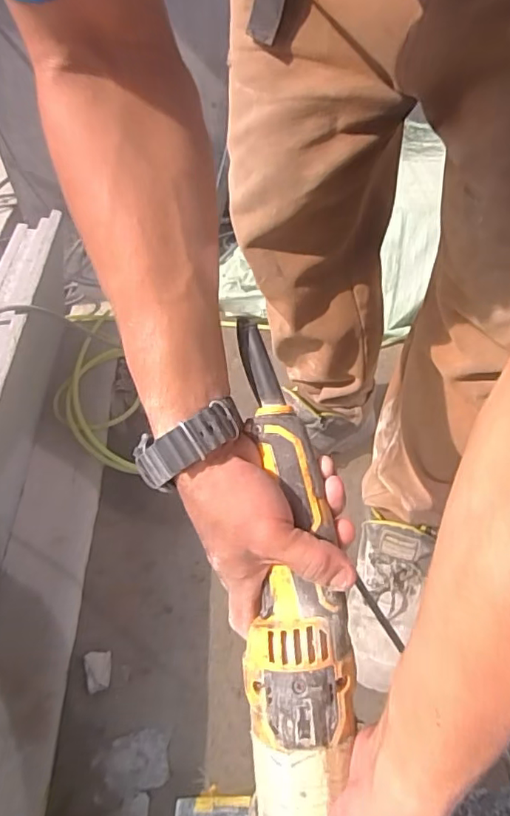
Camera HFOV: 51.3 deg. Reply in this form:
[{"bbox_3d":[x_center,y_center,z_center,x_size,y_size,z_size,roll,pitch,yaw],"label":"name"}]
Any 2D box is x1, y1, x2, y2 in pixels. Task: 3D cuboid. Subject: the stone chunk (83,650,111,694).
[{"bbox_3d":[-0.199,0.331,0.672,0.031,0.013,0.047,-11,50,-11],"label":"stone chunk"}]

